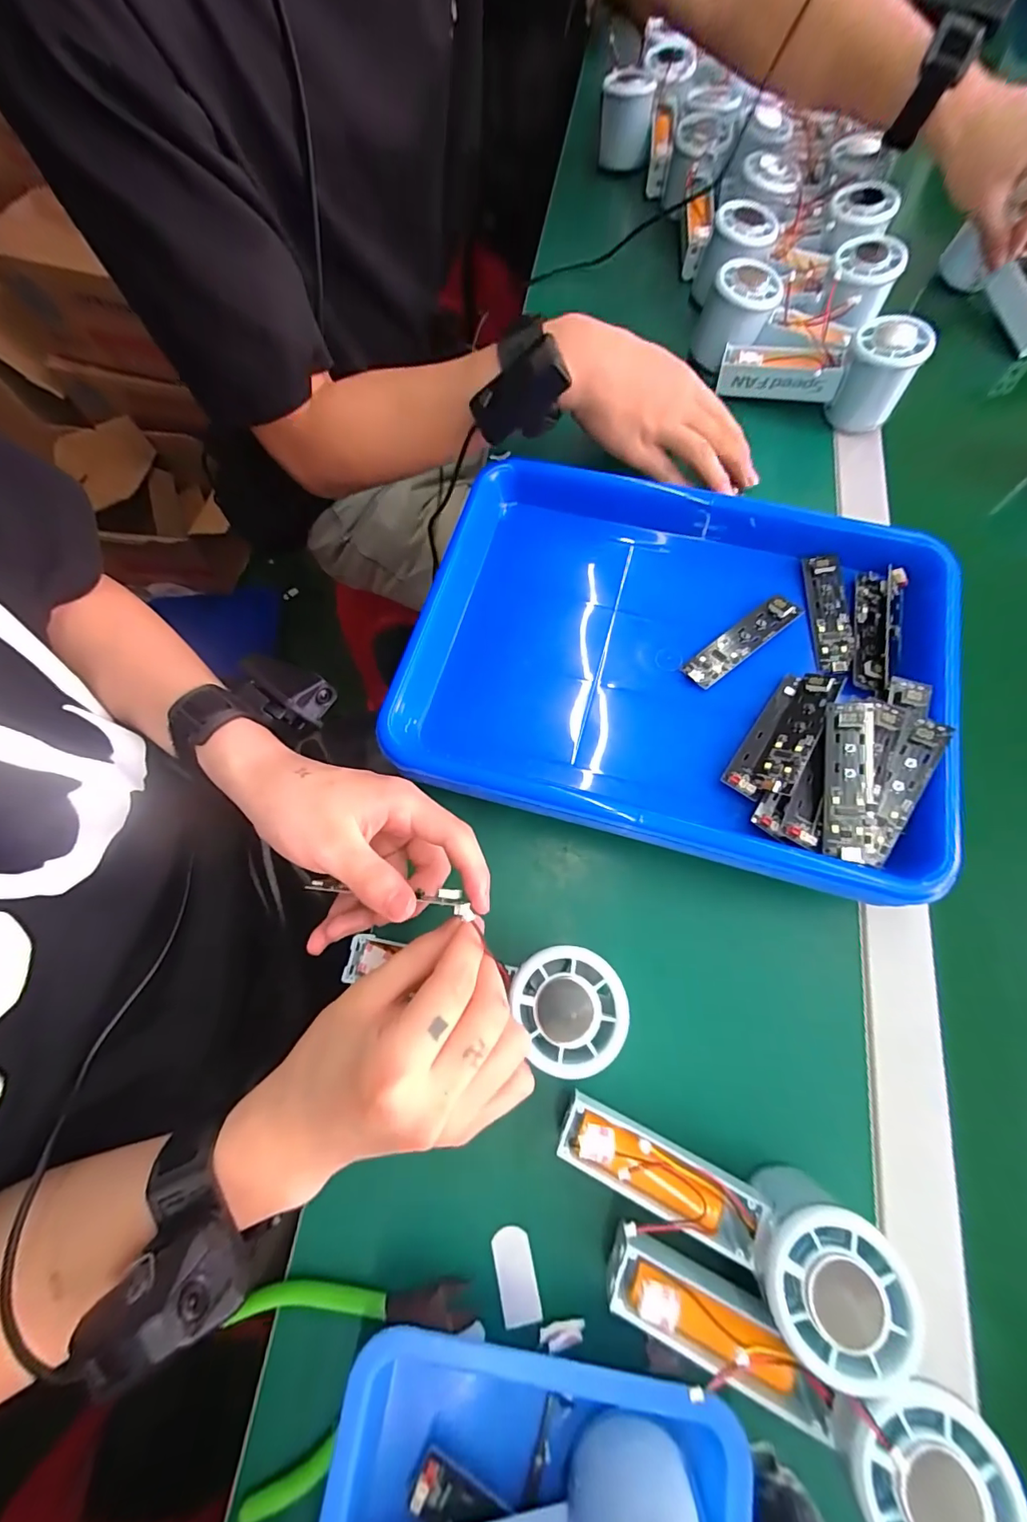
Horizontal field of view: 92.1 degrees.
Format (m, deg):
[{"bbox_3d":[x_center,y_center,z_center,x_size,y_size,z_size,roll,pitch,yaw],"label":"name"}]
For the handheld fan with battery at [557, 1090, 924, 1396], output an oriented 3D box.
[{"bbox_3d":[0.097,0.215,0.240,0.153,0.050,0.058,16,71,21],"label":"handheld fan with battery"}]

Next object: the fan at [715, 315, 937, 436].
[{"bbox_3d":[0.255,-0.335,0.417,0.147,0.058,0.052,15,72,5],"label":"fan"}]

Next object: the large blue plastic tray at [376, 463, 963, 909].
[{"bbox_3d":[0.104,-0.066,0.336,0.330,0.061,0.247,15,72,5],"label":"large blue plastic tray"}]

